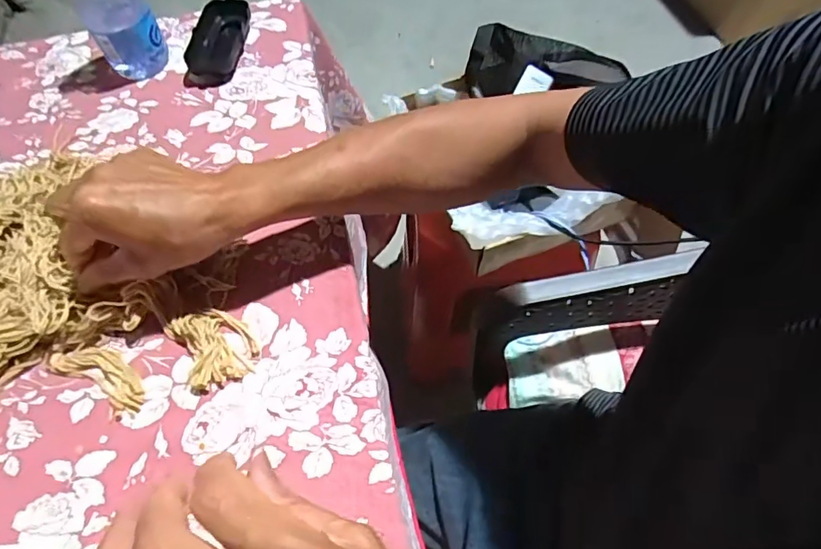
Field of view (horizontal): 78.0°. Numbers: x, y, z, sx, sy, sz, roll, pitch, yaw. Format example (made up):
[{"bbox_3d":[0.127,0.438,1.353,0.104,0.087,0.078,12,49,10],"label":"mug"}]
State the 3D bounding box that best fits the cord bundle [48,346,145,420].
[{"bbox_3d":[-0.238,0.078,0.392,0.083,0.007,0.035,29,66,17],"label":"cord bundle"}]

